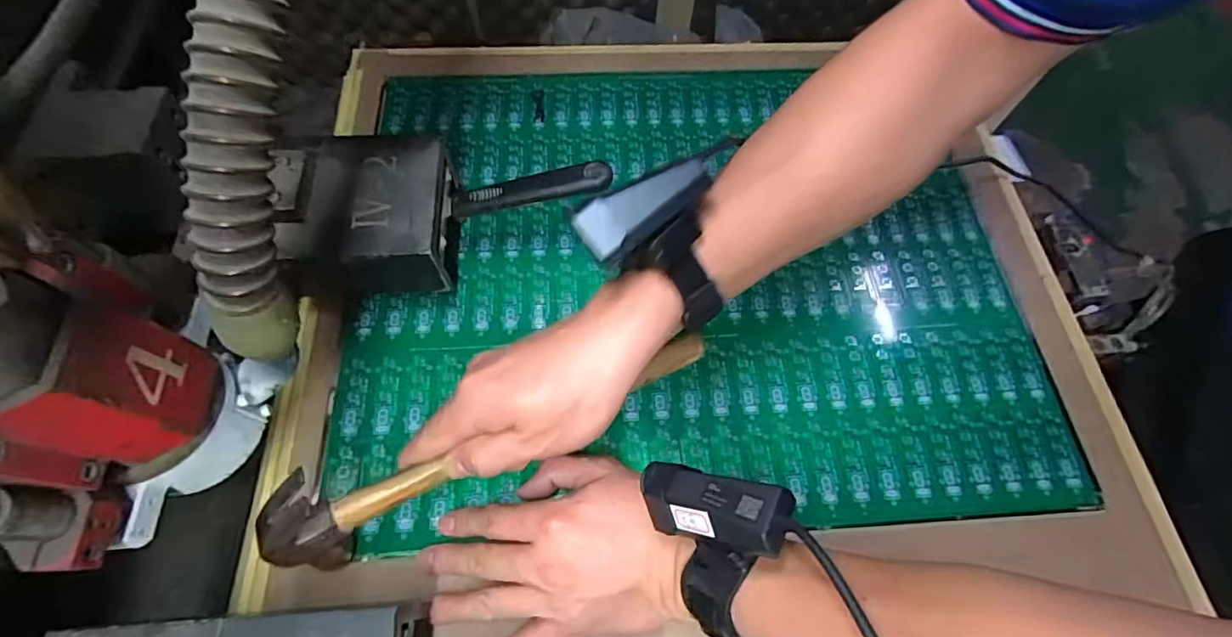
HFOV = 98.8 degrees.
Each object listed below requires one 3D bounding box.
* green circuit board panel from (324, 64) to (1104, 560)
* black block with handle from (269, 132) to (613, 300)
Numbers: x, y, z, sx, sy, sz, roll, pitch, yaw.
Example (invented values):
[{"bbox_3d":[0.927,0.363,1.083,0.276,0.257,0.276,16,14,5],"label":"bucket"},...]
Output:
[{"bbox_3d":[0.062,-0.056,0.453,0.548,0.007,0.438,-3,65,-3],"label":"green circuit board panel"},{"bbox_3d":[-0.124,-0.080,0.398,0.231,0.085,0.112,-7,66,-5],"label":"black block with handle"}]

